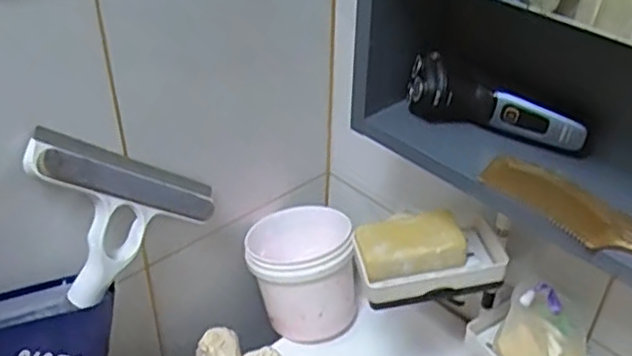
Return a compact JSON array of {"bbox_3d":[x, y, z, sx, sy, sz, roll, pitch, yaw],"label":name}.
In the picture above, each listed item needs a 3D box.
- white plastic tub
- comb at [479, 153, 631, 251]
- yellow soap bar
[{"bbox_3d":[-0.018,0.108,0.769,0.123,0.097,0.136,-3,37,-6],"label":"white plastic tub"},{"bbox_3d":[0.199,0.032,0.454,0.047,0.007,0.191,-23,43,-29],"label":"comb"},{"bbox_3d":[0.085,0.056,0.592,0.094,0.028,0.058,-6,37,-9],"label":"yellow soap bar"}]

